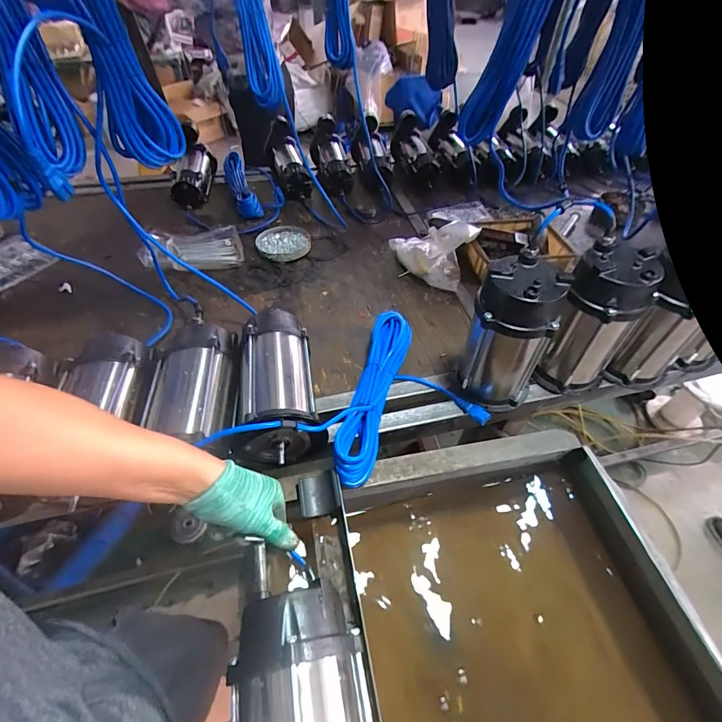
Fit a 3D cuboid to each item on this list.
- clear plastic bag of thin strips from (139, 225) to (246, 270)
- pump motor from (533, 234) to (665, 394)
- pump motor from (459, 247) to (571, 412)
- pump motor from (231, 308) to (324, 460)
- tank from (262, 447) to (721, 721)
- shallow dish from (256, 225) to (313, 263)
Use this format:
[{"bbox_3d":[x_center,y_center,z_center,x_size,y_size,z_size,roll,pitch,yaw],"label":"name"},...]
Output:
[{"bbox_3d":[-0.433,-0.280,0.975,0.250,0.035,0.146,-7,50,-8],"label":"clear plastic bag of thin strips"},{"bbox_3d":[0.395,-0.062,0.662,0.109,0.260,0.122,-32,58,-25],"label":"pump motor"},{"bbox_3d":[0.243,-0.030,0.638,0.128,0.266,0.108,-2,50,-3],"label":"pump motor"},{"bbox_3d":[-0.144,0.042,0.654,0.129,0.126,0.256,-8,51,-8],"label":"pump motor"},{"bbox_3d":[0.216,0.513,0.496,0.564,0.246,0.752,-5,50,-6],"label":"tank"},{"bbox_3d":[-0.201,-0.313,1.014,0.127,0.031,0.141,27,54,20],"label":"shallow dish"}]

